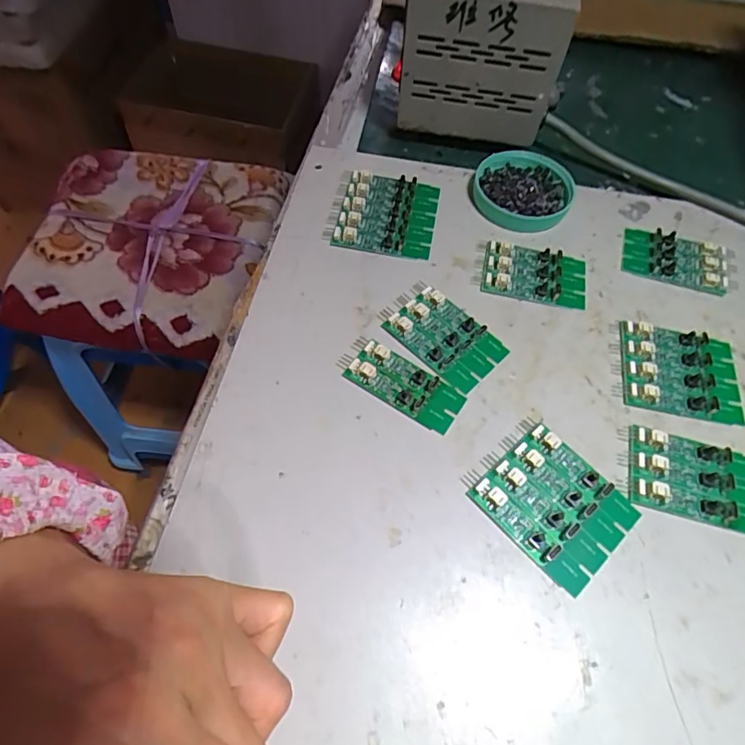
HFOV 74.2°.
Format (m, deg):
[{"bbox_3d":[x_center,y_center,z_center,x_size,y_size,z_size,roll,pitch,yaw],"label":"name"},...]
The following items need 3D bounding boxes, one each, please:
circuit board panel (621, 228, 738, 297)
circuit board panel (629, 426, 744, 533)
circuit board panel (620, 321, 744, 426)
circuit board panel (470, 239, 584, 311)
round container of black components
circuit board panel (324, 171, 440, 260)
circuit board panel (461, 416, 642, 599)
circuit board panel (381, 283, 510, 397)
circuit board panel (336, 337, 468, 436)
[{"bbox_3d":[0.195,-0.072,0.315,0.066,0.006,0.038,17,61,8],"label":"circuit board panel"},{"bbox_3d":[0.159,0.051,0.240,0.063,0.008,0.040,13,61,5],"label":"circuit board panel"},{"bbox_3d":[0.171,-0.001,0.272,0.064,0.006,0.054,11,61,4],"label":"circuit board panel"},{"bbox_3d":[0.098,-0.062,0.304,0.068,0.005,0.040,13,61,5],"label":"circuit board panel"},{"bbox_3d":[0.103,-0.127,0.337,0.064,0.011,0.069,1,60,-2],"label":"round container of black components"},{"bbox_3d":[0.008,-0.106,0.323,0.067,0.008,0.065,11,61,4],"label":"circuit board panel"},{"bbox_3d":[0.084,0.059,0.232,0.055,0.007,0.067,-39,68,-21],"label":"circuit board panel"},{"bbox_3d":[0.040,-0.022,0.277,0.041,0.008,0.064,-39,69,-21],"label":"circuit board panel"},{"bbox_3d":[0.015,0.005,0.261,0.067,0.008,0.027,31,64,15],"label":"circuit board panel"}]

